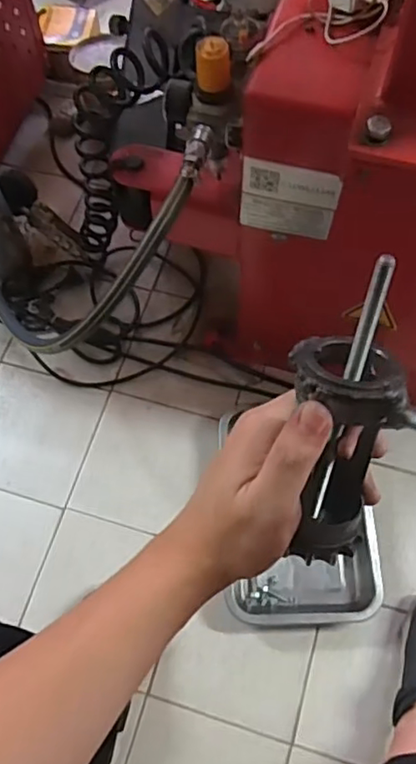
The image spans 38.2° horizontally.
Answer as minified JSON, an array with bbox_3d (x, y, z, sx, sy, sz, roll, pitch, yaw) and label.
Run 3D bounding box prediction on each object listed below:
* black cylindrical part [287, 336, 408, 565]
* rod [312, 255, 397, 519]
[{"bbox_3d":[0.064,0.036,0.285,0.045,0.122,0.039,-5,42,0],"label":"black cylindrical part"},{"bbox_3d":[0.065,0.010,0.282,0.008,0.146,0.006,10,34,6],"label":"rod"}]

